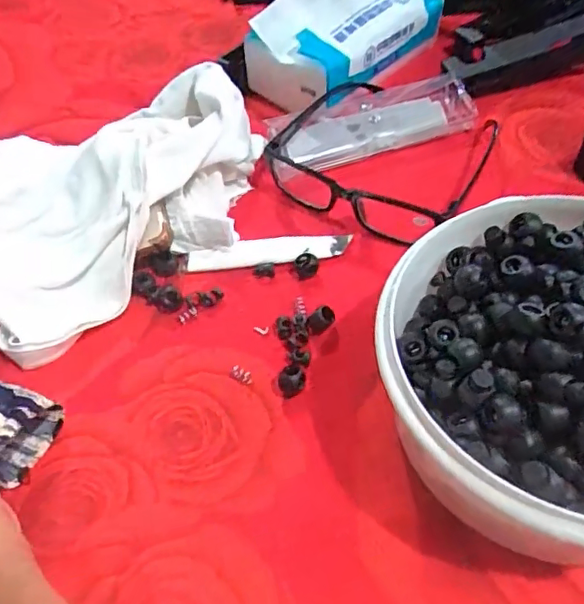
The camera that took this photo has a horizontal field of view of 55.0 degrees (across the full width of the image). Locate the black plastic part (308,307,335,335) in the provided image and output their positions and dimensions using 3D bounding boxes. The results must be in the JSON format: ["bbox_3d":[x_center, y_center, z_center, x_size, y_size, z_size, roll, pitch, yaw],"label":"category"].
[{"bbox_3d":[0.017,0.011,0.327,0.017,0.013,0.009,-35,56,-21],"label":"black plastic part"}]

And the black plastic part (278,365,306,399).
[{"bbox_3d":[0.000,0.043,0.302,0.014,0.017,0.011,-2,51,4],"label":"black plastic part"}]

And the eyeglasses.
[{"bbox_3d":[0.066,-0.112,0.405,0.127,0.037,0.141,22,56,22],"label":"eyeglasses"}]

